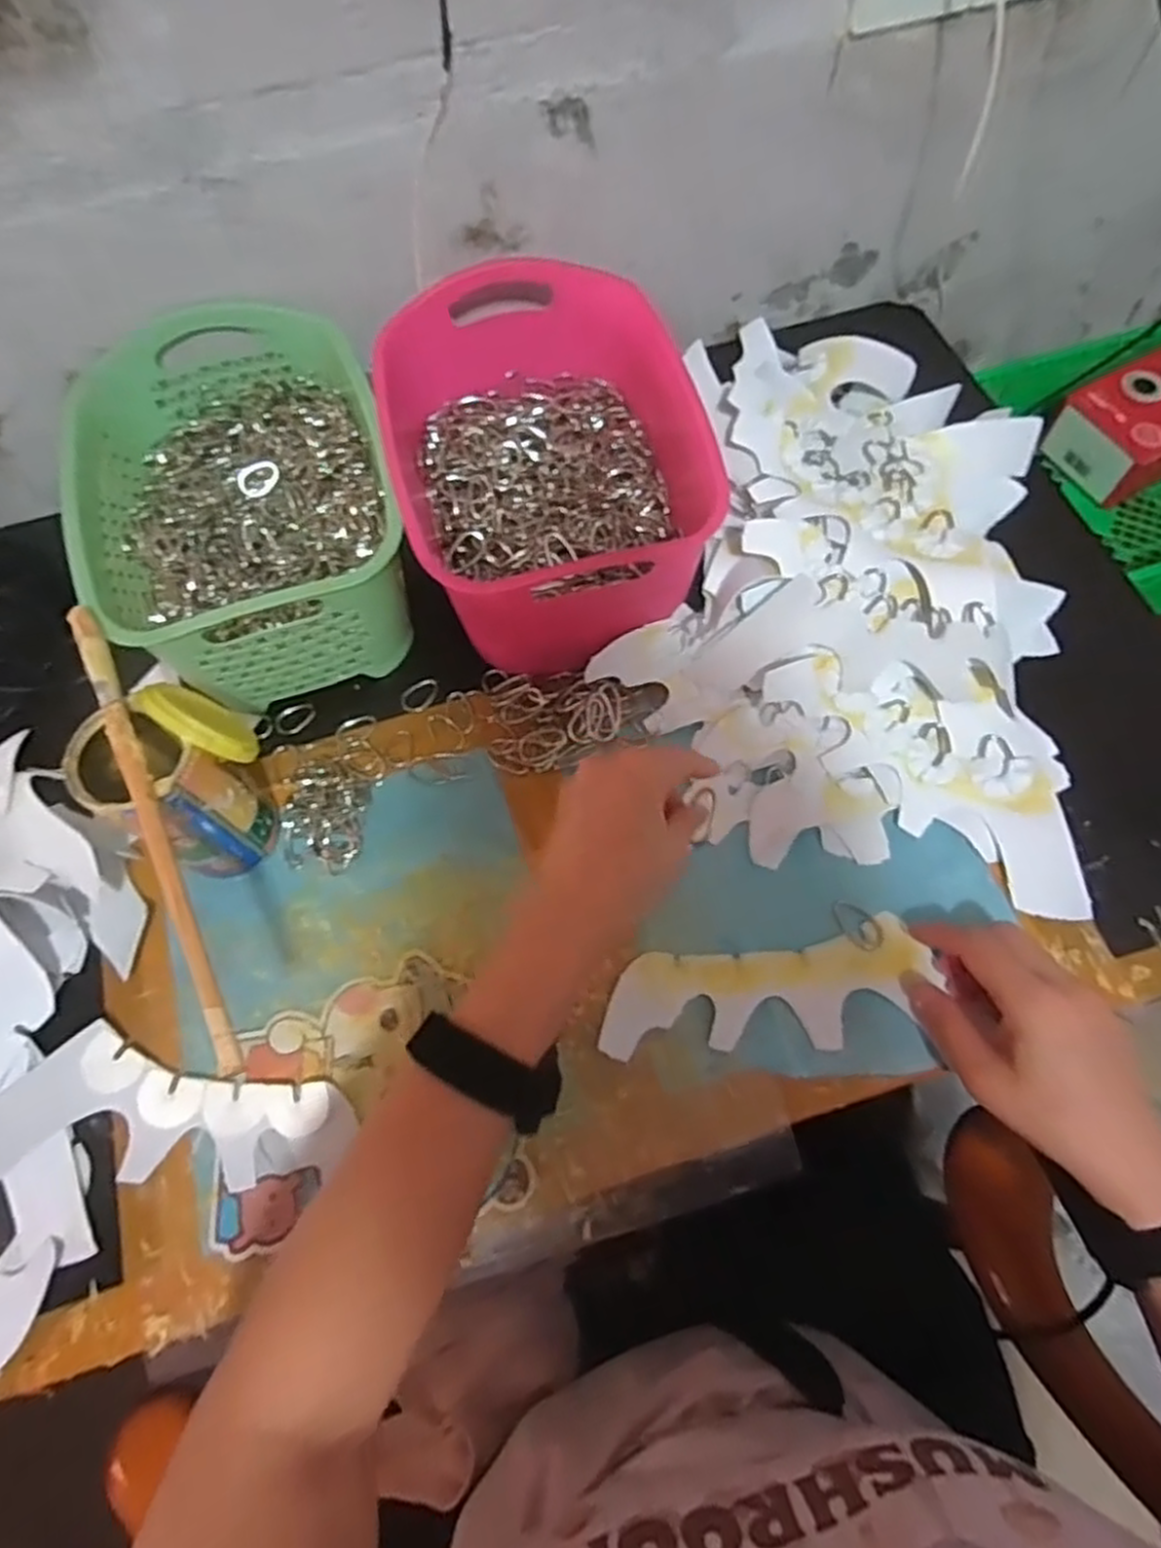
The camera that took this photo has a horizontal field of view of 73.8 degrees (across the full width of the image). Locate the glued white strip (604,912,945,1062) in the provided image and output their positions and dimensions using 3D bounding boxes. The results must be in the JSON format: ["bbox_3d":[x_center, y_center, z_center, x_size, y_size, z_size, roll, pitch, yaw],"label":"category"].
[{"bbox_3d":[0.110,0.127,0.450,0.192,0.009,0.064,-10,65,-3],"label":"glued white strip"}]

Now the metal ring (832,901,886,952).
[{"bbox_3d":[0.167,0.090,0.465,0.021,0.005,0.036,-28,68,-11],"label":"metal ring"}]

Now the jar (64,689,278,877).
[{"bbox_3d":[-0.226,0.010,0.447,0.071,0.127,0.082,26,69,13],"label":"jar"}]

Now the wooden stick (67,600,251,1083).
[{"bbox_3d":[-0.213,0.017,0.380,0.013,0.011,0.274,-28,68,-10],"label":"wooden stick"}]

